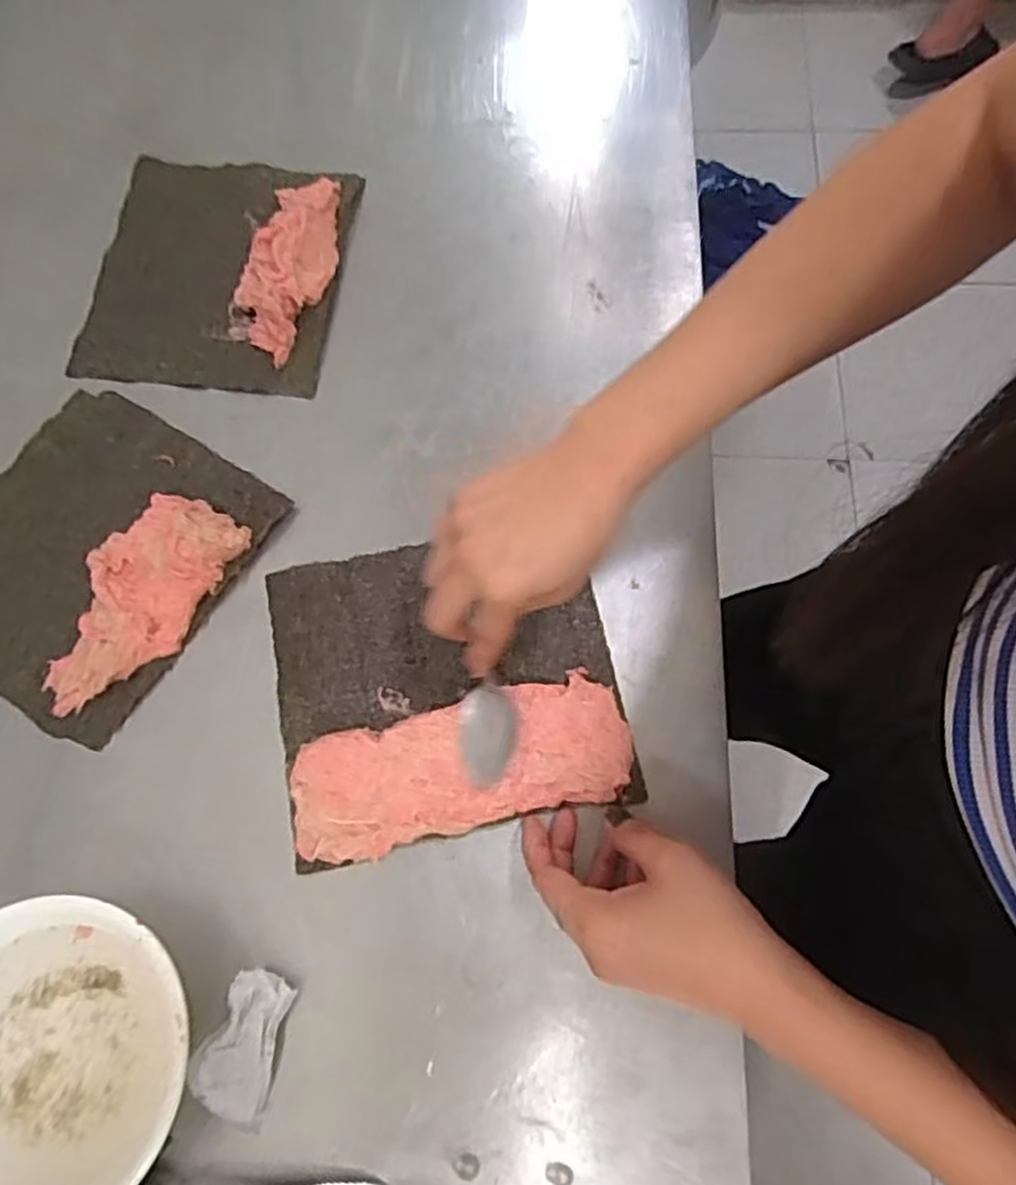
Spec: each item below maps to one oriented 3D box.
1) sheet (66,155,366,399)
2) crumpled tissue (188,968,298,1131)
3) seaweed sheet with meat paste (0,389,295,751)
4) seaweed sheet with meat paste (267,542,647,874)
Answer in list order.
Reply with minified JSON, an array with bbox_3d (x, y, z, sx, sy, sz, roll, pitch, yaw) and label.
[{"bbox_3d":[-0.213,-0.243,0.552,0.177,0.028,0.199,6,71,4],"label":"sheet"},{"bbox_3d":[-0.137,0.230,0.389,0.041,0.016,0.068,12,71,7],"label":"crumpled tissue"},{"bbox_3d":[-0.268,-0.029,0.482,0.173,0.022,0.194,32,75,12],"label":"seaweed sheet with meat paste"},{"bbox_3d":[-0.037,0.052,0.455,0.199,0.011,0.181,-12,70,-2],"label":"seaweed sheet with meat paste"}]

